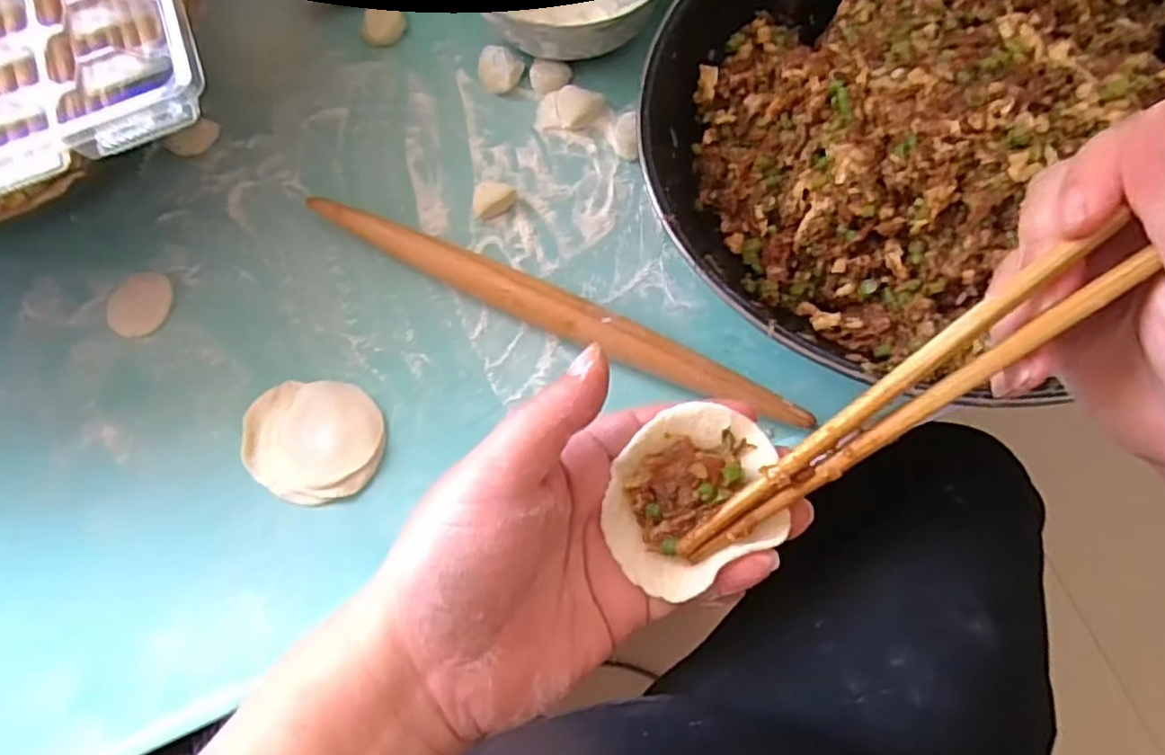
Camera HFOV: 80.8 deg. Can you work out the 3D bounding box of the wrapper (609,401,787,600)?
[{"bbox_3d":[0.037,0.039,0.223,0.059,0.016,0.050,-30,73,-8],"label":"wrapper"}]

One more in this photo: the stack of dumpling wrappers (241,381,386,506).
[{"bbox_3d":[-0.153,0.035,0.387,0.077,0.009,0.067,0,71,2],"label":"stack of dumpling wrappers"}]

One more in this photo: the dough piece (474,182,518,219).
[{"bbox_3d":[-0.056,-0.114,0.433,0.028,0.012,0.017,-20,72,-5],"label":"dough piece"}]

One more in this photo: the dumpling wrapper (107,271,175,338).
[{"bbox_3d":[-0.272,-0.045,0.422,0.035,0.005,0.042,22,73,9],"label":"dumpling wrapper"}]

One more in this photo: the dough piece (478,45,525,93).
[{"bbox_3d":[-0.057,-0.211,0.471,0.031,0.016,0.028,35,76,12],"label":"dough piece"}]

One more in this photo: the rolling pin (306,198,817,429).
[{"bbox_3d":[-0.024,-0.039,0.402,0.321,0.023,0.022,24,74,9],"label":"rolling pin"}]

